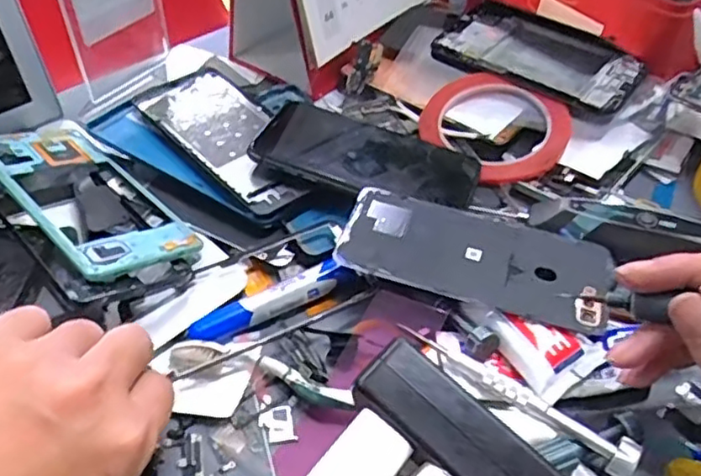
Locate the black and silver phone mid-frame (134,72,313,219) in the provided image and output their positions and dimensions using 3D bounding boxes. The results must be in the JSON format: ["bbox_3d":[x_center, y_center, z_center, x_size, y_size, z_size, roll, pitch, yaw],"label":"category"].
[{"bbox_3d":[-0.085,-0.076,0.464,0.071,0.014,0.168,-33,57,-28],"label":"black and silver phone mid-frame"}]

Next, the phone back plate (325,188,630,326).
[{"bbox_3d":[0.072,0.008,0.372,0.150,0.006,0.073,17,46,13],"label":"phone back plate"}]

